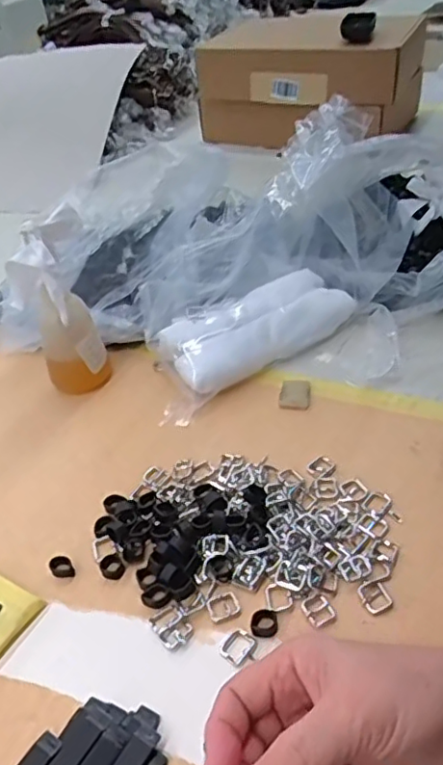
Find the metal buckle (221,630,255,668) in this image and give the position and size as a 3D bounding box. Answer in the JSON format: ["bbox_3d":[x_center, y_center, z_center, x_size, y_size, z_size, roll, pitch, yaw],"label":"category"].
[{"bbox_3d":[0.011,0.178,0.399,0.020,0.004,0.023,25,49,32],"label":"metal buckle"}]

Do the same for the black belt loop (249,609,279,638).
[{"bbox_3d":[0.029,0.165,0.408,0.019,0.005,0.020,-4,40,3],"label":"black belt loop"}]

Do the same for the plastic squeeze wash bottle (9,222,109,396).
[{"bbox_3d":[-0.153,-0.046,0.598,0.062,0.117,0.059,-15,40,-10],"label":"plastic squeeze wash bottle"}]

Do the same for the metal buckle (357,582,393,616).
[{"bbox_3d":[0.107,0.149,0.412,0.019,0.004,0.022,-19,42,-14],"label":"metal buckle"}]

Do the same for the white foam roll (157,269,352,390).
[{"bbox_3d":[0.039,-0.066,0.635,0.204,0.034,0.079,-26,44,-21],"label":"white foam roll"}]

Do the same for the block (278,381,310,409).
[{"bbox_3d":[0.072,0.011,0.581,0.028,0.004,0.038,1,41,9],"label":"block"}]

